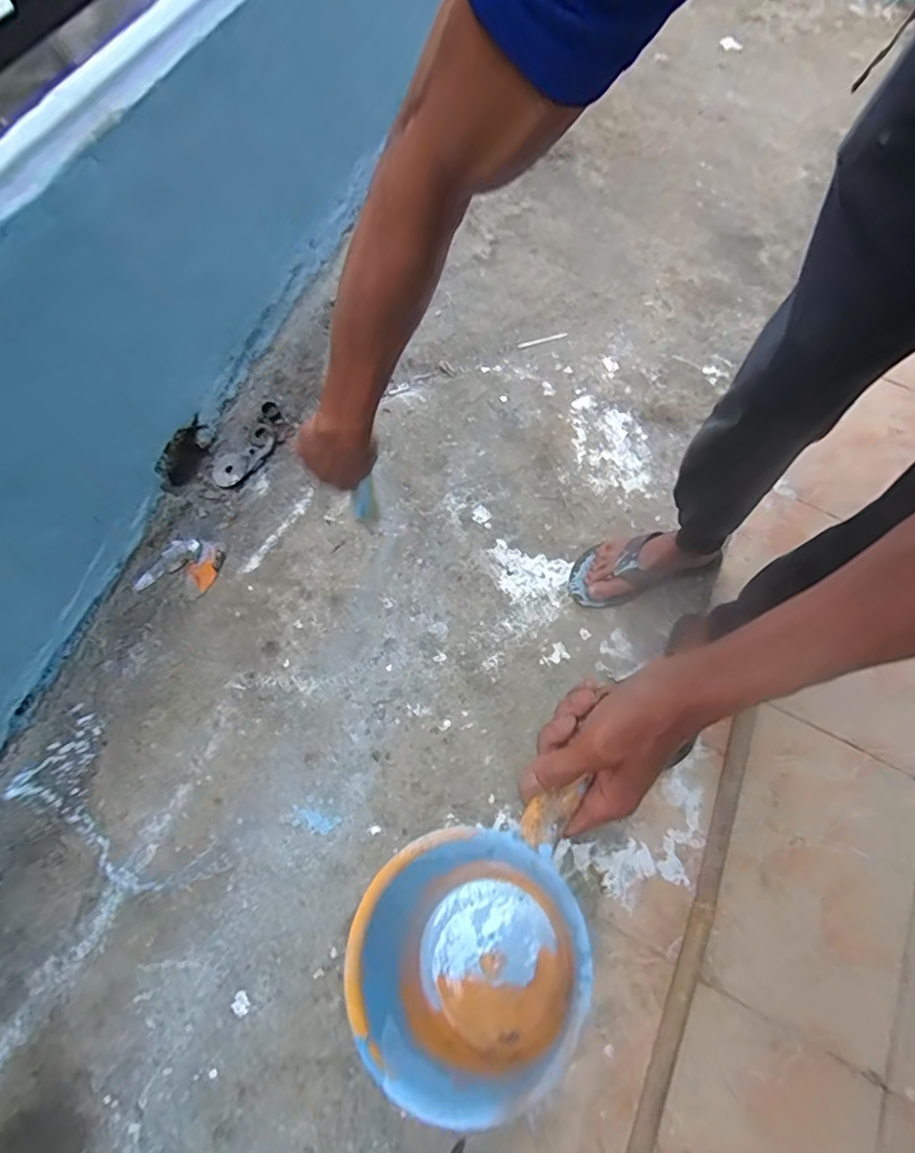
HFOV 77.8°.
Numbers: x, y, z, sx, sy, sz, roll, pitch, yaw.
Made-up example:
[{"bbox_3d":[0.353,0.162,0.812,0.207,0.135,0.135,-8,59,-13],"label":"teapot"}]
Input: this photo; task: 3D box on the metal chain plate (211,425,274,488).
[{"bbox_3d":[-0.404,-0.231,1.069,0.052,0.018,0.139,35,68,13],"label":"metal chain plate"}]

